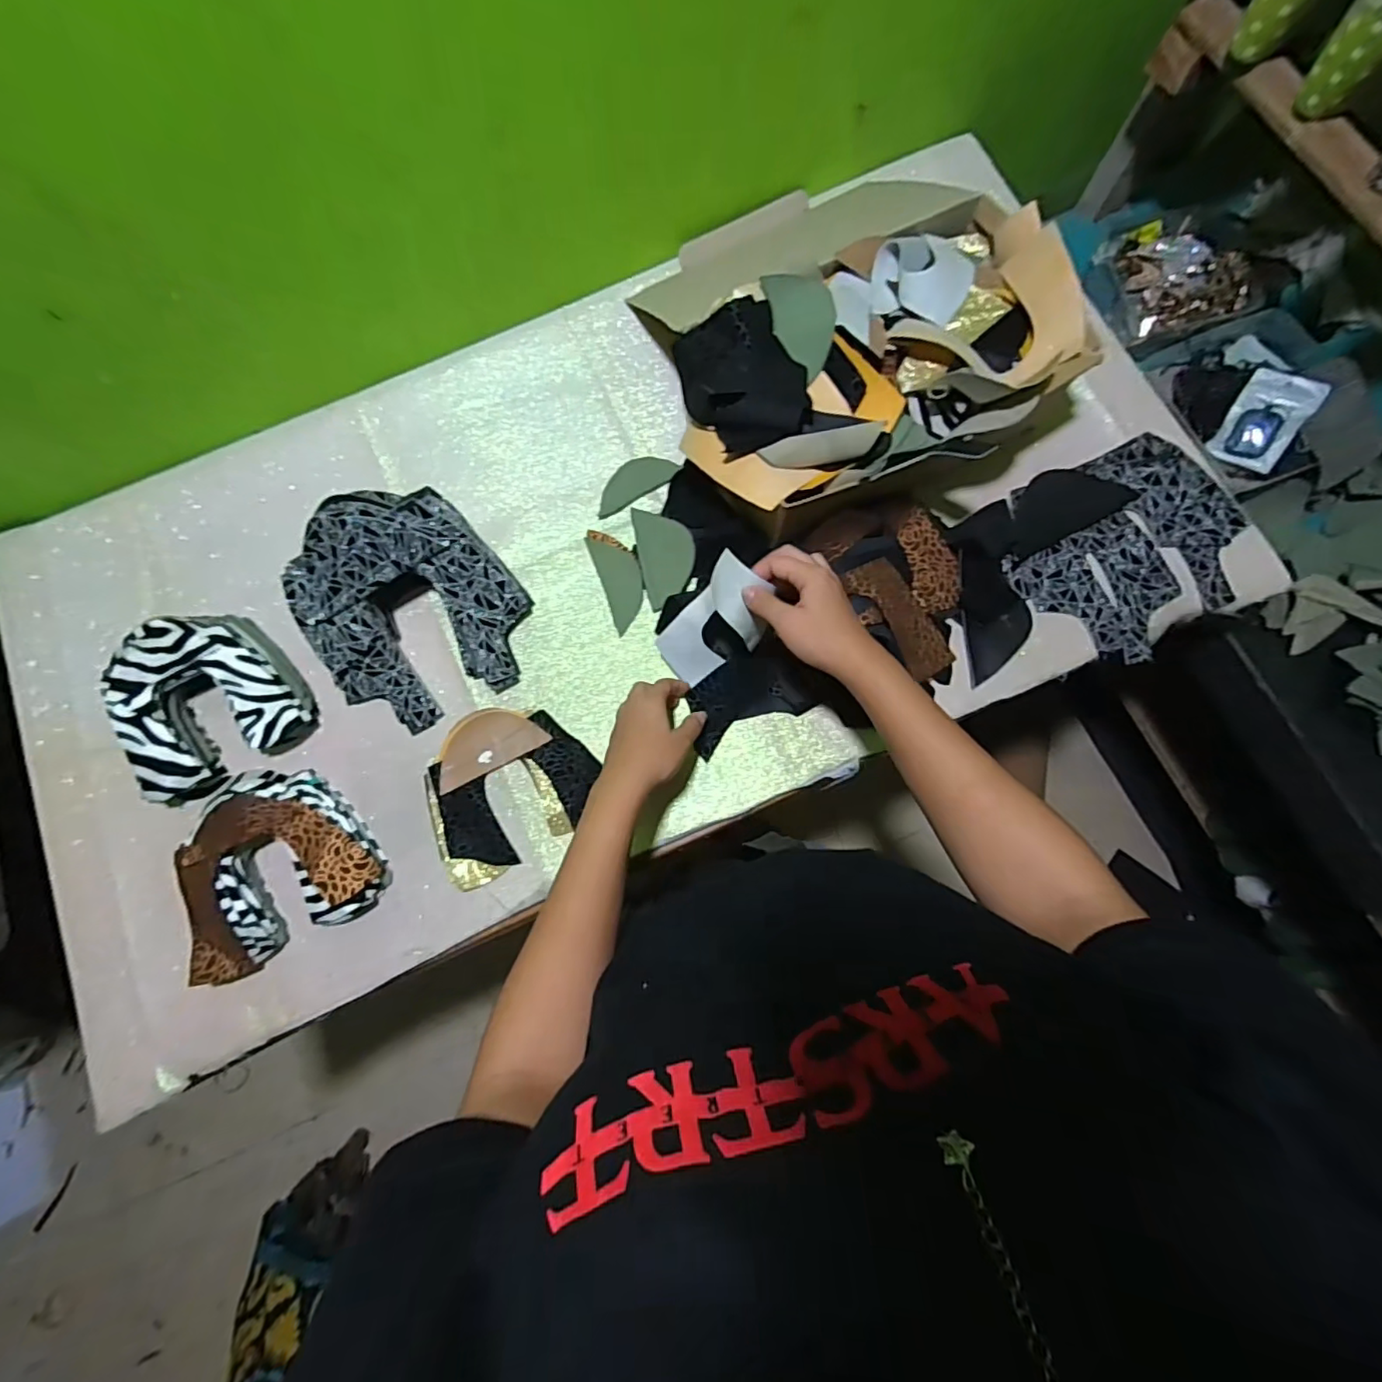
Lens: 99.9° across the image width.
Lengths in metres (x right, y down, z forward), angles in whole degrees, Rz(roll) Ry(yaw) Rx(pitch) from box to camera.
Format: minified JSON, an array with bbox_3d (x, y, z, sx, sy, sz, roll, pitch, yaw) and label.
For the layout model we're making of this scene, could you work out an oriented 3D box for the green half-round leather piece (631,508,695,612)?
[{"bbox_3d":[-0.026,-0.144,0.595,0.056,0.008,0.107,-17,76,13],"label":"green half-round leather piece"}]

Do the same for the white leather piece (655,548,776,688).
[{"bbox_3d":[0.023,-0.058,0.511,0.037,0.141,0.063,-30,77,-39],"label":"white leather piece"}]

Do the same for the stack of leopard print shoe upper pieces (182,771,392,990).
[{"bbox_3d":[-0.391,0.157,0.541,0.169,0.039,0.166,-27,78,-4],"label":"stack of leopard print shoe upper pieces"}]

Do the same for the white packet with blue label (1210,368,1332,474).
[{"bbox_3d":[0.651,-0.306,0.657,0.067,0.014,0.097,39,119,32],"label":"white packet with blue label"}]

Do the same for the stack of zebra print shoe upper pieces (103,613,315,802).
[{"bbox_3d":[-0.473,0.006,0.561,0.167,0.067,0.154,-27,78,-4],"label":"stack of zebra print shoe upper pieces"}]

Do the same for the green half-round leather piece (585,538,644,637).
[{"bbox_3d":[-0.071,-0.114,0.600,0.042,0.004,0.103,-20,84,4],"label":"green half-round leather piece"}]

